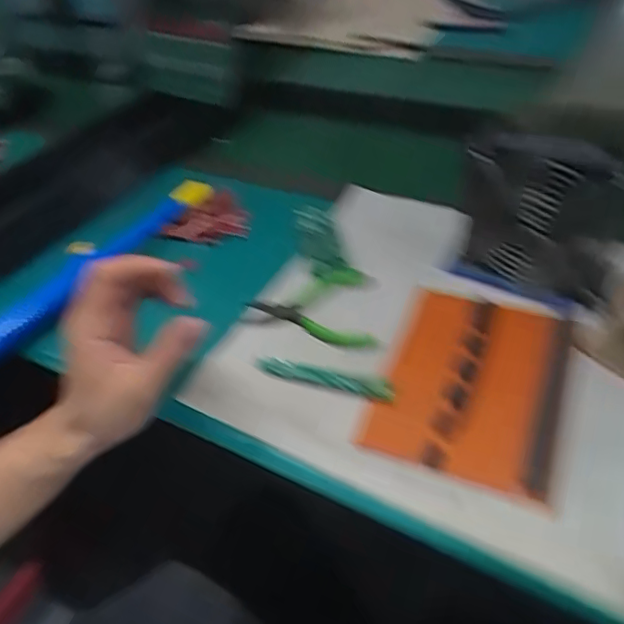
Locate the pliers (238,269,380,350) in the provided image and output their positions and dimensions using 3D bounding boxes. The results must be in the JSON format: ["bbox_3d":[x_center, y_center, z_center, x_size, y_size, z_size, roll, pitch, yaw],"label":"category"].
[{"bbox_3d":[0.007,-0.011,0.482,0.117,0.008,0.078,10,46,18],"label":"pliers"}]

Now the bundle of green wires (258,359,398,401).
[{"bbox_3d":[0.009,0.049,0.425,0.107,0.012,0.013,10,46,18],"label":"bundle of green wires"}]

